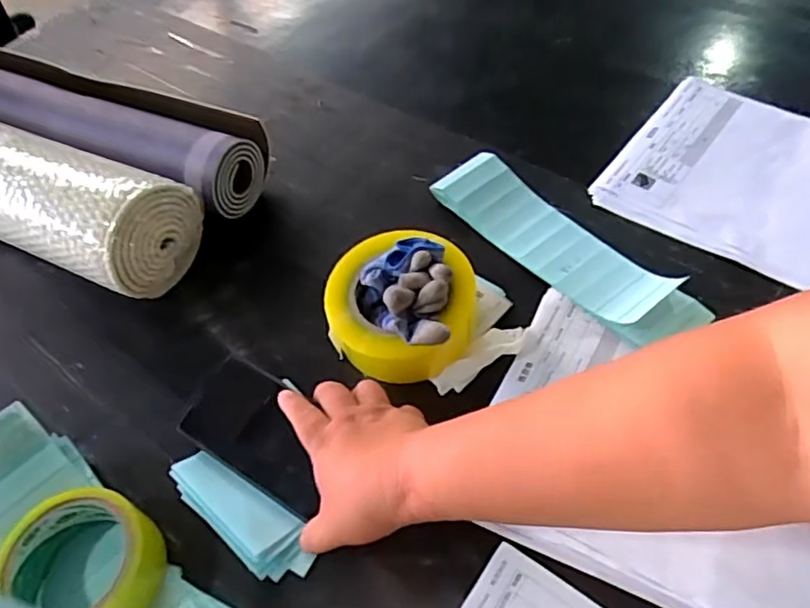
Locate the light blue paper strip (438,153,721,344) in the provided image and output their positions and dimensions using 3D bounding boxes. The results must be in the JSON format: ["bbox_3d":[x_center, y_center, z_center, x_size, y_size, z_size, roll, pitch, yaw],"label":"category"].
[{"bbox_3d":[0.140,-0.059,0.565,0.073,0.019,0.260,-35,59,-19],"label":"light blue paper strip"}]

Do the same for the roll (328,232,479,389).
[{"bbox_3d":[-0.003,0.003,0.523,0.121,0.057,0.122,-3,54,4],"label":"roll"}]

